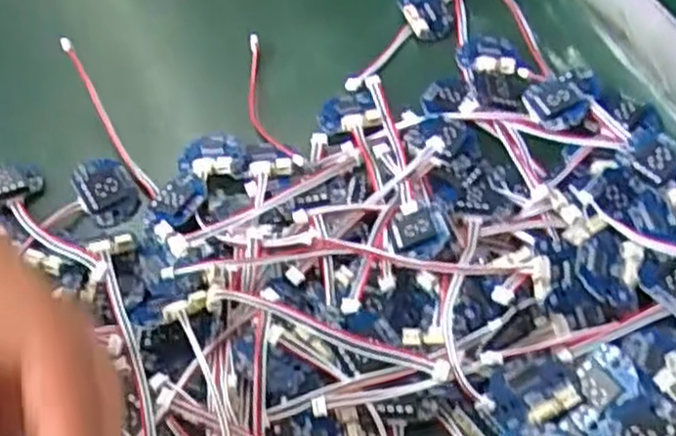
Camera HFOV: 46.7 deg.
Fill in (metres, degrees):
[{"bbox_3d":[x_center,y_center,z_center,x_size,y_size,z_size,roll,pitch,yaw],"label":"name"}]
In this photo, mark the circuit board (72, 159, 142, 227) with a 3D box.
[{"bbox_3d":[-0.097,-0.012,0.328,0.023,0.013,0.028,-24,58,-12],"label":"circuit board"}]

